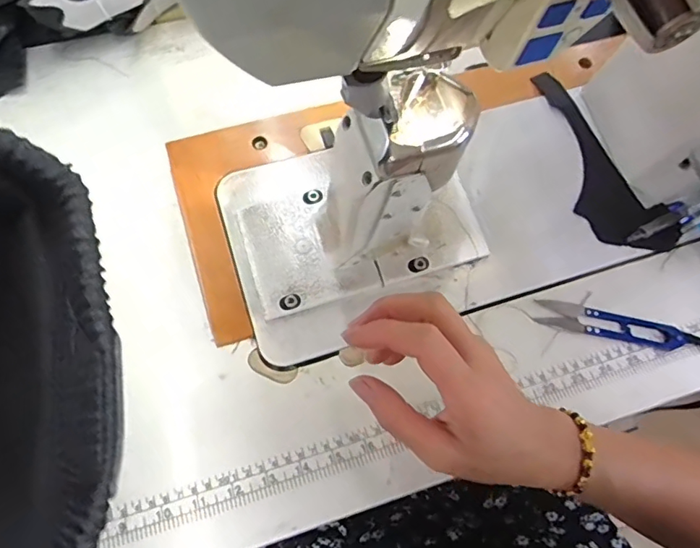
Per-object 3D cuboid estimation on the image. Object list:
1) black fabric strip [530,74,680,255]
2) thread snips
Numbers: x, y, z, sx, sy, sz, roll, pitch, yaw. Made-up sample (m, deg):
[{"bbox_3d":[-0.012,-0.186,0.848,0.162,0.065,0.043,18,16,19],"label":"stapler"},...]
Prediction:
[{"bbox_3d":[0.223,-0.108,0.480,0.076,0.007,0.205,-23,67,-12],"label":"black fabric strip"},{"bbox_3d":[0.215,0.040,0.426,0.114,0.006,0.025,12,65,4],"label":"thread snips"}]

